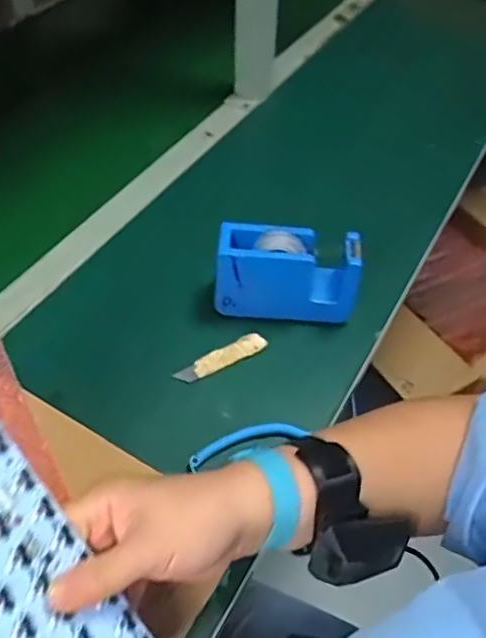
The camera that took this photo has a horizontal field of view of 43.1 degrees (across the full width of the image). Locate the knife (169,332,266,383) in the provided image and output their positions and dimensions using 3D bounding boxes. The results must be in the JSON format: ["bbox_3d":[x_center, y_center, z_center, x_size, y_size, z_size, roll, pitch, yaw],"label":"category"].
[{"bbox_3d":[-0.019,0.035,0.558,0.088,0.010,0.021,-23,55,-22],"label":"knife"}]

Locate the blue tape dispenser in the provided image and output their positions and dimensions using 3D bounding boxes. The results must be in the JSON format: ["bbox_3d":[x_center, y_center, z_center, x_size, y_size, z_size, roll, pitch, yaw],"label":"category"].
[{"bbox_3d":[0.042,-0.042,0.576,0.131,0.078,0.048,5,49,0],"label":"blue tape dispenser"}]

